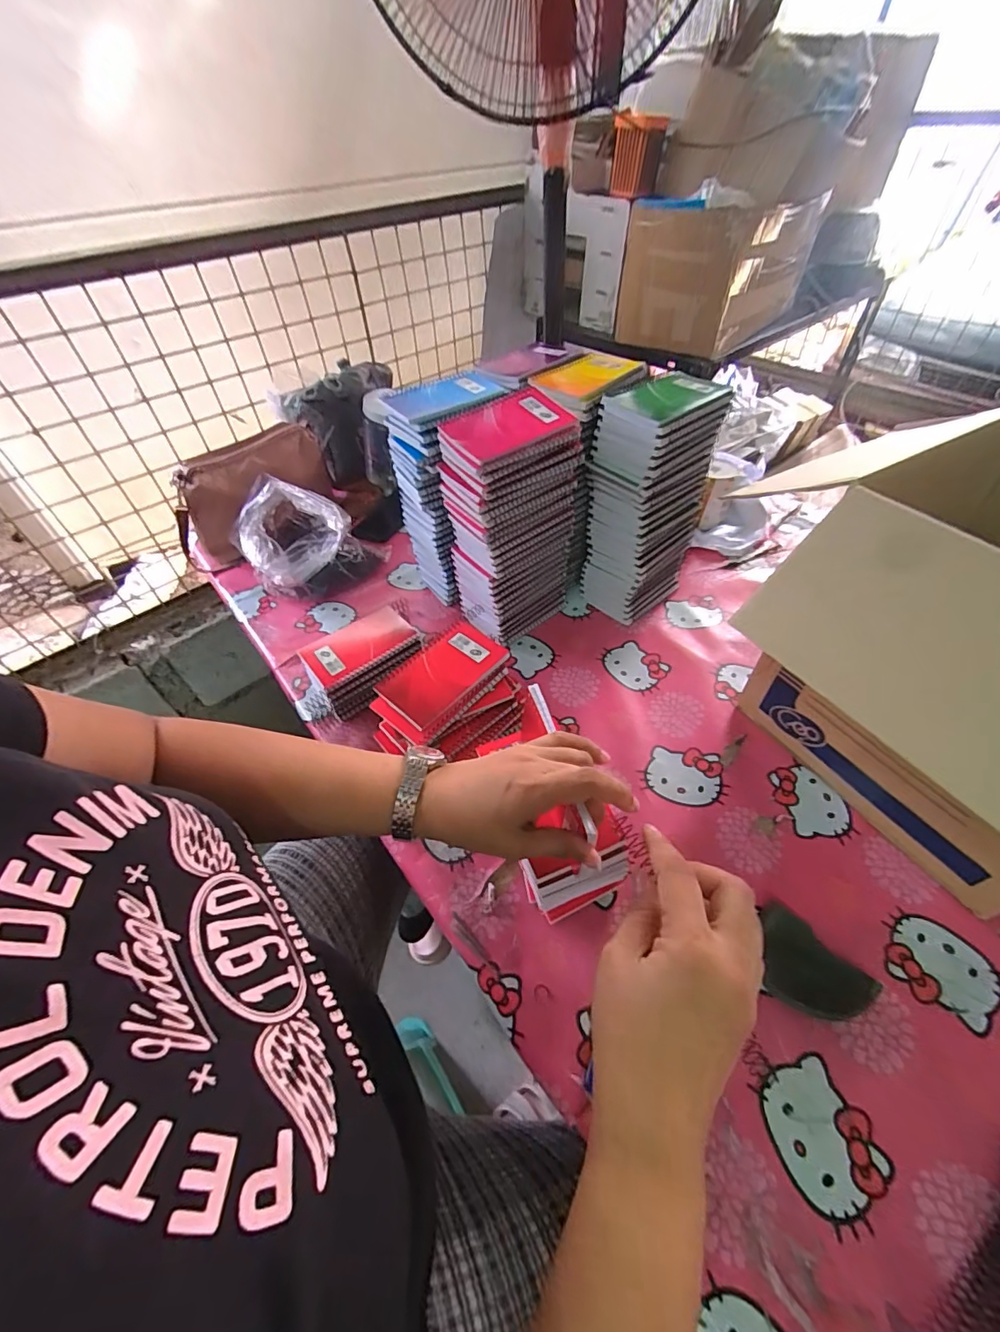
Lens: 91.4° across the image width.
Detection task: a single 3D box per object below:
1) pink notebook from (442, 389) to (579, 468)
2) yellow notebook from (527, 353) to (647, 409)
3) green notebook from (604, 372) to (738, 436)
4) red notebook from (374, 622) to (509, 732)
[{"bbox_3d":[0.005,-0.262,0.530,0.134,0.010,0.102,-33,63,-21],"label":"pink notebook"},{"bbox_3d":[0.107,-0.360,0.608,0.098,0.012,0.141,33,59,28],"label":"yellow notebook"},{"bbox_3d":[0.193,-0.308,0.560,0.134,0.013,0.099,-30,54,-21],"label":"green notebook"},{"bbox_3d":[-0.064,0.005,0.538,0.083,0.009,0.130,35,60,29],"label":"red notebook"}]

